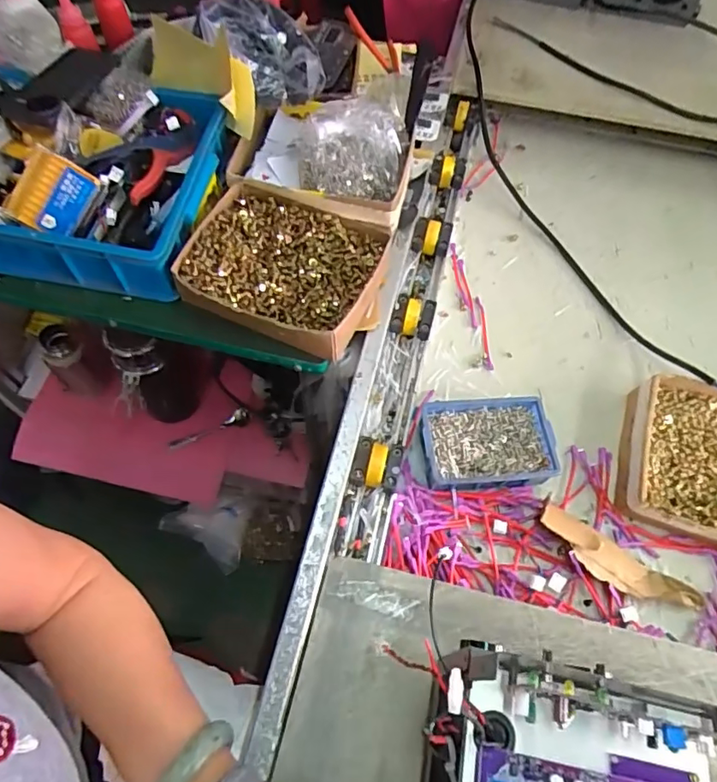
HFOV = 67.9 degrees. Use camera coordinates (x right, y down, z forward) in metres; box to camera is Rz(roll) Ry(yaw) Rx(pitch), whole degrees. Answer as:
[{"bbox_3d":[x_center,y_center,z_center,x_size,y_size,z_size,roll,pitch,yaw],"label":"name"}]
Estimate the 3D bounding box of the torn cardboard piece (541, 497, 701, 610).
[{"bbox_3d":[0.278,0.187,0.579,0.180,0.029,0.052,33,65,15],"label":"torn cardboard piece"}]

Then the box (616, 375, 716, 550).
[{"bbox_3d":[0.433,0.091,0.630,0.225,0.051,0.202,19,62,8],"label":"box"}]

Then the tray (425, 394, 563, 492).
[{"bbox_3d":[0.149,0.064,0.631,0.146,0.050,0.103,-1,61,-3],"label":"tray"}]

